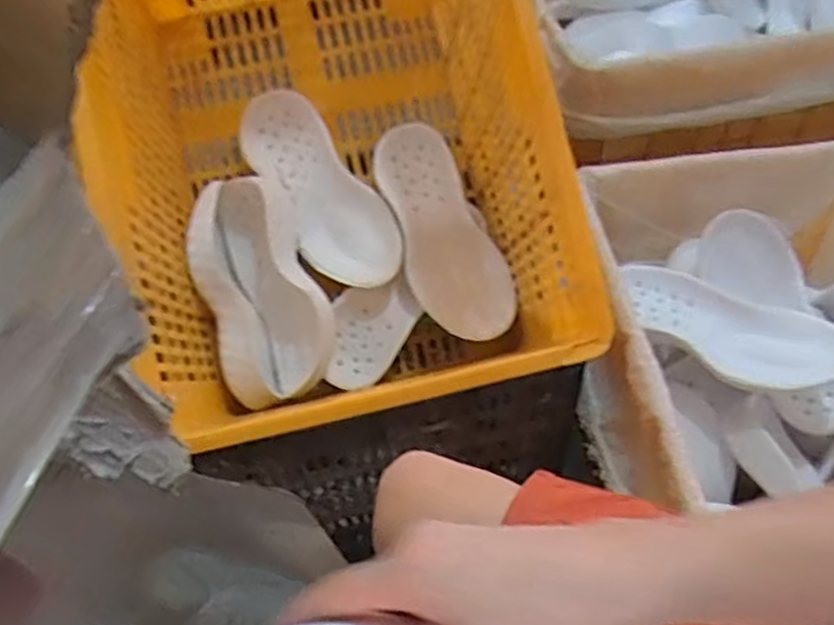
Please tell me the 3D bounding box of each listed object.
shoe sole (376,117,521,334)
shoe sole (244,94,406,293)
[{"bbox_3d":[0.036,-0.116,1.041,0.132,0.045,0.329,-19,79,-13],"label":"shoe sole"},{"bbox_3d":[-0.145,-0.180,1.050,0.131,0.054,0.326,-31,81,-21],"label":"shoe sole"}]

